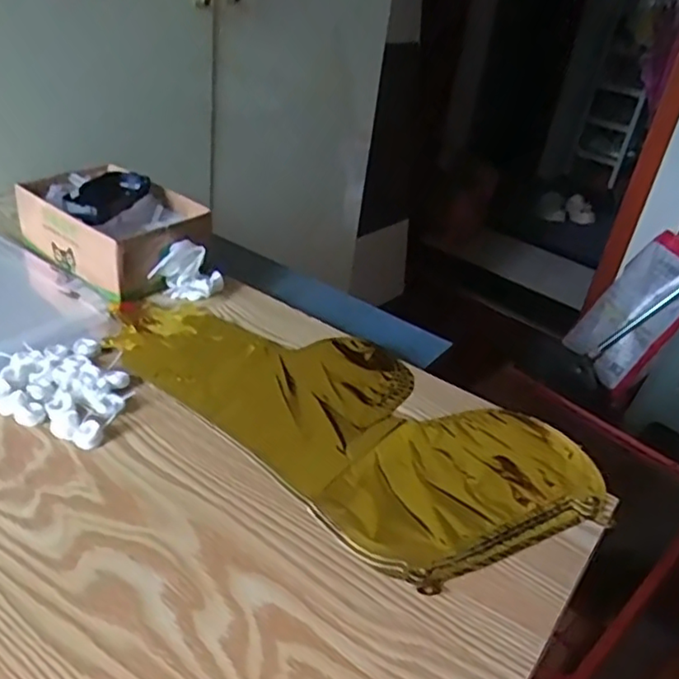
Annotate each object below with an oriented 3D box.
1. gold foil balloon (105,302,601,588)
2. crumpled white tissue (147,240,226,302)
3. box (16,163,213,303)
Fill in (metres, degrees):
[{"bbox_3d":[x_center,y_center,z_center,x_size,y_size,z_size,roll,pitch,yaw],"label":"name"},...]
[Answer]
[{"bbox_3d":[-0.008,0.046,0.551,0.425,0.013,0.206,30,38,32],"label":"gold foil balloon"},{"bbox_3d":[-0.156,-0.075,0.666,0.066,0.053,0.046,6,32,-2],"label":"crumpled white tissue"},{"bbox_3d":[-0.245,-0.124,0.698,0.197,0.078,0.131,26,37,28],"label":"box"}]

